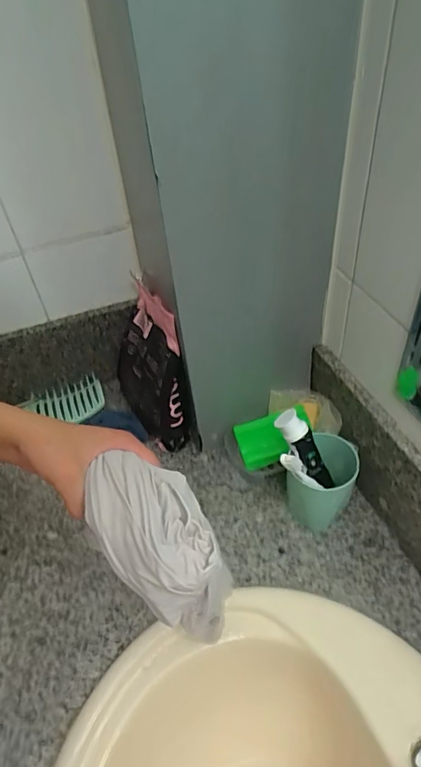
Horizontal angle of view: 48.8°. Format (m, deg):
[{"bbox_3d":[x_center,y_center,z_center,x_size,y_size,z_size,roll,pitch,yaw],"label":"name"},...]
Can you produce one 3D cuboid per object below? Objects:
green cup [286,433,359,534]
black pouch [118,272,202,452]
[{"bbox_3d":[0.142,0.133,0.600,0.073,0.112,0.080,20,50,24],"label":"green cup"},{"bbox_3d":[-0.098,-0.024,0.702,0.079,0.223,0.175,-21,47,-14],"label":"black pouch"}]

